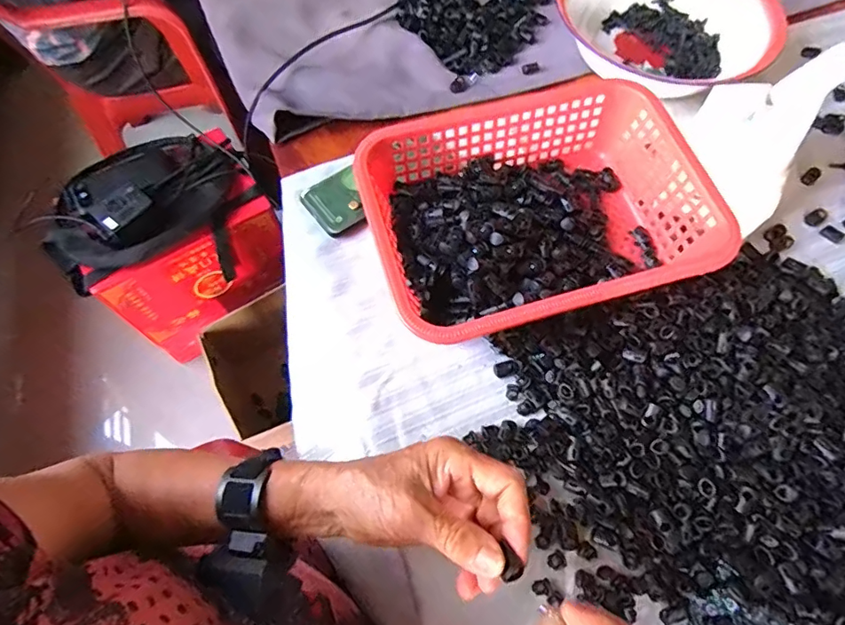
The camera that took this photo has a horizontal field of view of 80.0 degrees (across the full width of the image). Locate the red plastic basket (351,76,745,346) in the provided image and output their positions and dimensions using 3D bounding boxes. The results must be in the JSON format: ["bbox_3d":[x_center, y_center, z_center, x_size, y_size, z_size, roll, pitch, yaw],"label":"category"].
[{"bbox_3d":[0.105,-0.088,0.479,0.296,0.082,0.216,-16,65,-7],"label":"red plastic basket"}]

